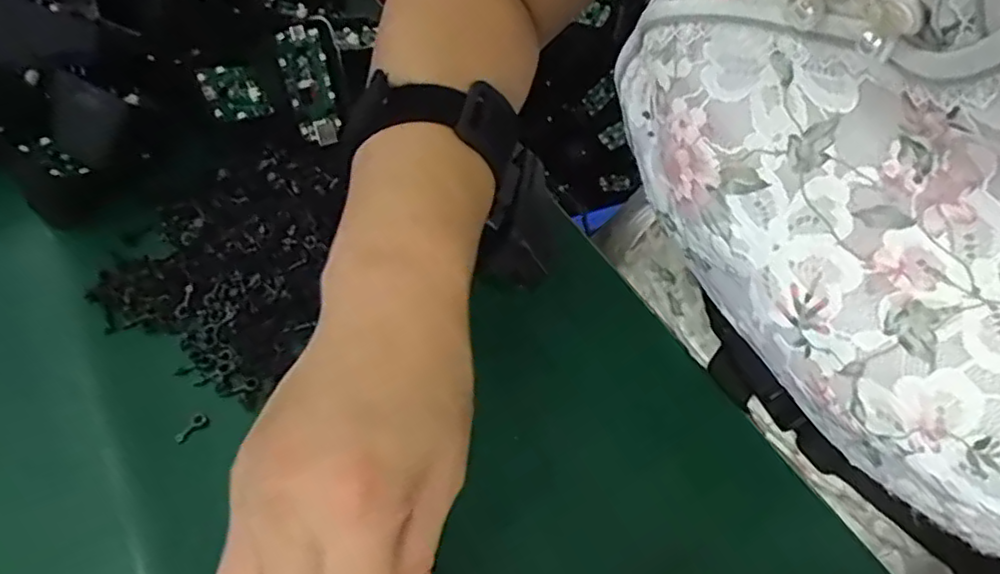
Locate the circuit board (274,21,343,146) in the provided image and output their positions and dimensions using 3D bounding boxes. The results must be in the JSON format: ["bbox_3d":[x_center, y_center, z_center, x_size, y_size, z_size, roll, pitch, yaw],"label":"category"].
[{"bbox_3d":[-0.110,-0.117,0.391,0.005,0.065,0.033,7,29,39],"label":"circuit board"}]

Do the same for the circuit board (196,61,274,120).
[{"bbox_3d":[-0.154,-0.112,0.386,0.004,0.033,0.034,-10,22,47],"label":"circuit board"}]

